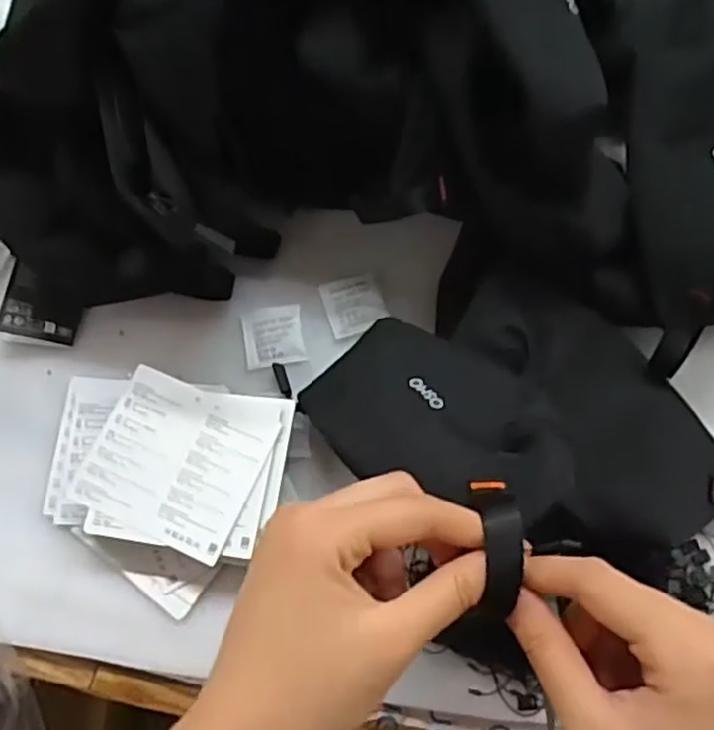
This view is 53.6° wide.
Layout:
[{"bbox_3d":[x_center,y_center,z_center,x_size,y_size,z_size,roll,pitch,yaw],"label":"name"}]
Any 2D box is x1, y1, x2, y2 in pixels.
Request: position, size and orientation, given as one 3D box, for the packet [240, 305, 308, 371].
[{"bbox_3d":[-0.056,-0.019,0.474,0.040,0.006,0.041,-9,70,-1],"label":"packet"}]

